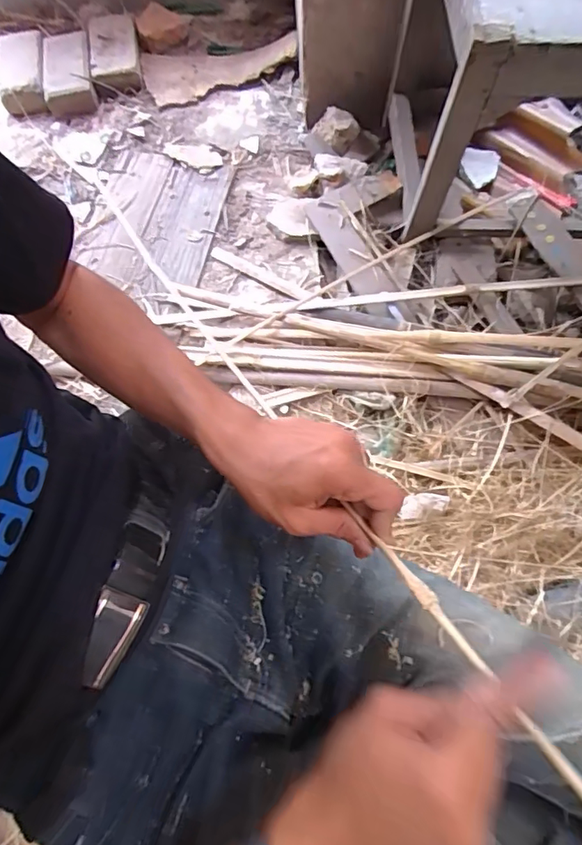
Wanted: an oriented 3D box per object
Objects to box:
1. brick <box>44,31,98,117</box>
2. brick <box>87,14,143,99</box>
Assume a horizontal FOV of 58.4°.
[{"bbox_3d":[-0.532,-0.841,1.248,0.107,0.053,0.269,-14,69,-3],"label":"brick"},{"bbox_3d":[-0.420,-0.881,1.244,0.114,0.065,0.255,-12,69,-2],"label":"brick"}]

